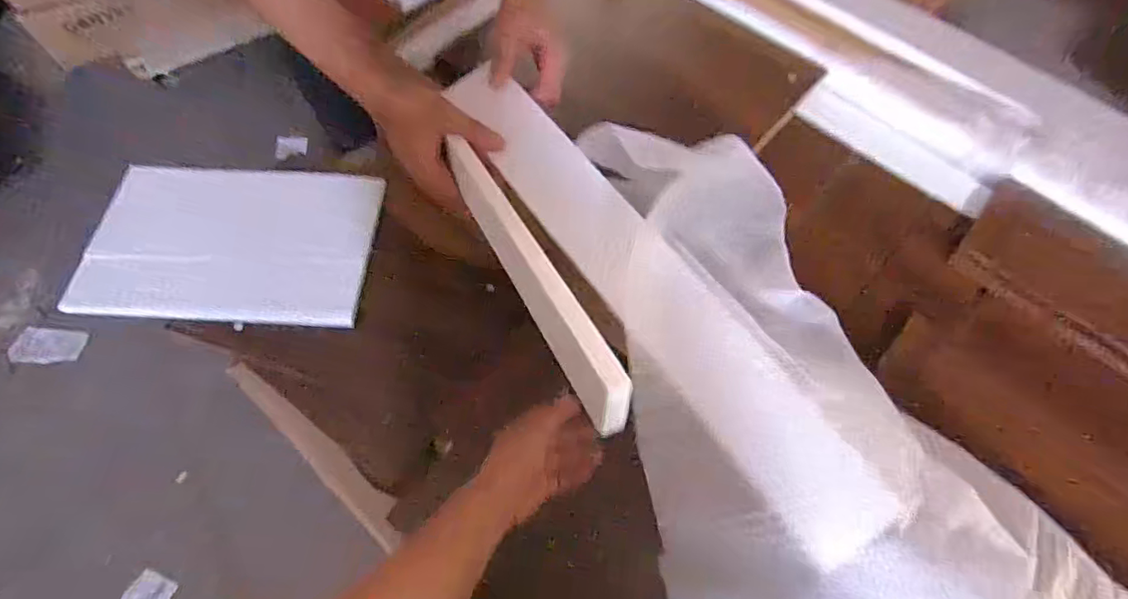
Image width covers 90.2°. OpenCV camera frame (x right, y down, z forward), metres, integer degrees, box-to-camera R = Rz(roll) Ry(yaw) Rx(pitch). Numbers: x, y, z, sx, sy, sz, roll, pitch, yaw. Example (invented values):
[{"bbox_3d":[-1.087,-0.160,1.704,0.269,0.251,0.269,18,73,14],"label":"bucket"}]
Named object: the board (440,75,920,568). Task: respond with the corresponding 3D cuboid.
[{"bbox_3d":[0.057,-0.028,0.478,0.083,0.012,0.518,-48,64,21],"label":"board"}]

